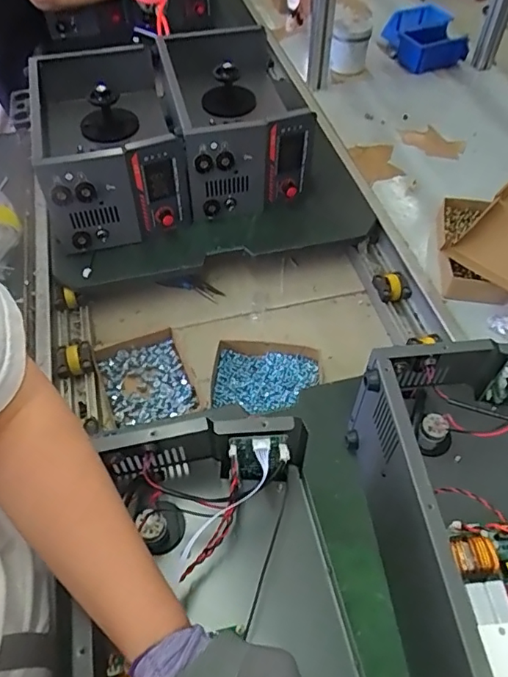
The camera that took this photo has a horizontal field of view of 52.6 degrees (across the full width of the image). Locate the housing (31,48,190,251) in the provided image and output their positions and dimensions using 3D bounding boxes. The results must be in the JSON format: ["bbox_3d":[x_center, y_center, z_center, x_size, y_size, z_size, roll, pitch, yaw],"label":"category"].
[{"bbox_3d":[-0.262,-0.352,0.929,0.222,0.163,0.355,-12,54,-8],"label":"housing"}]

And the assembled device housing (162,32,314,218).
[{"bbox_3d":[-0.045,-0.436,1.000,0.229,0.165,0.384,-9,53,-7],"label":"assembled device housing"}]

